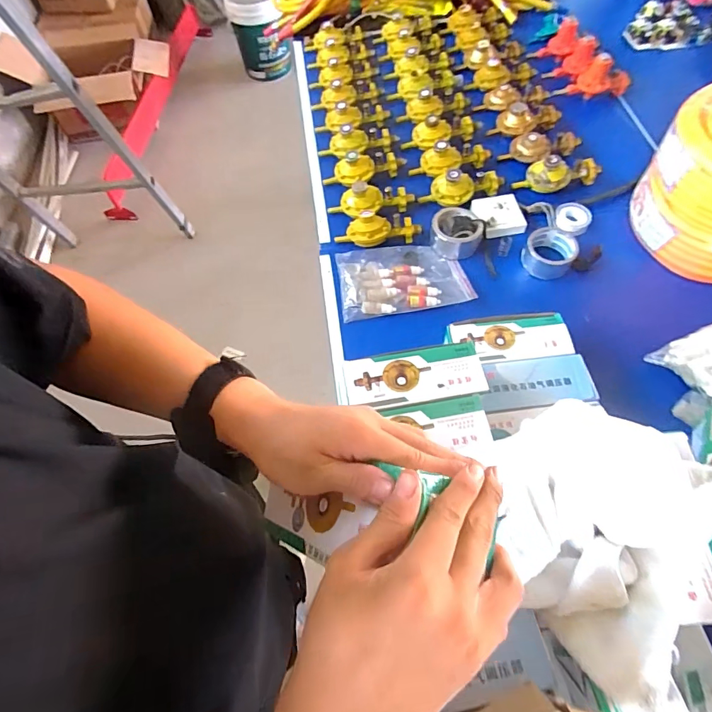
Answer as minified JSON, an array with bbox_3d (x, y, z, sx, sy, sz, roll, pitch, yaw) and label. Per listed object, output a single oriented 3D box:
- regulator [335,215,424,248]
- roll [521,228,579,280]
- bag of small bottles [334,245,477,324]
[{"bbox_3d":[0.042,-0.246,0.842,0.160,0.046,0.062,-6,62,-1],"label":"regulator"},{"bbox_3d":[0.361,-0.193,0.824,0.086,0.041,0.091,-1,62,2],"label":"roll"},{"bbox_3d":[0.084,-0.142,0.818,0.228,0.031,0.144,-7,62,-1],"label":"bag of small bottles"}]

